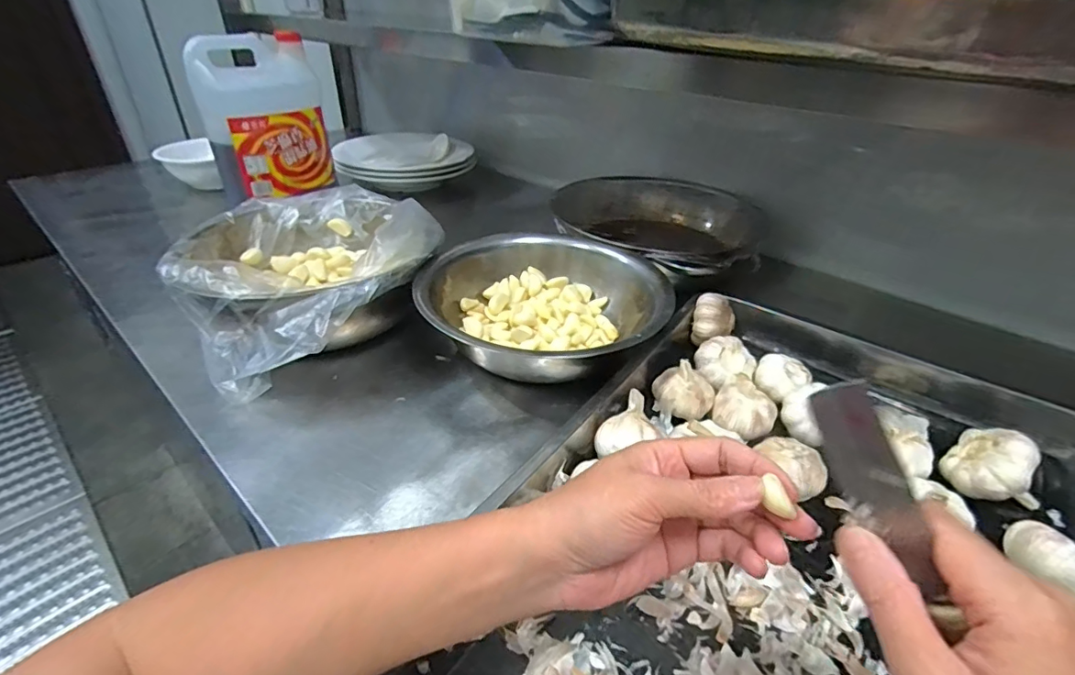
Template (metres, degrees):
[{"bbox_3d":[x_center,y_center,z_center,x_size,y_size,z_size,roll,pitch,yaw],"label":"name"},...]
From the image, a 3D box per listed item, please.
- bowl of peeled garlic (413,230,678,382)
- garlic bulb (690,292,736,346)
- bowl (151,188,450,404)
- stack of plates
[{"bbox_3d":[0.008,-0.037,0.578,0.270,0.078,0.223,12,35,13],"label":"bowl of peeled garlic"},{"bbox_3d":[0.198,-0.020,0.571,0.046,0.040,0.055,14,35,17],"label":"garlic bulb"},{"bbox_3d":[-0.264,-0.074,0.601,0.290,0.116,0.279,2,34,-1],"label":"bowl"},{"bbox_3d":[-0.312,-0.402,1.131,0.279,0.064,0.277,-14,37,-23],"label":"stack of plates"}]

